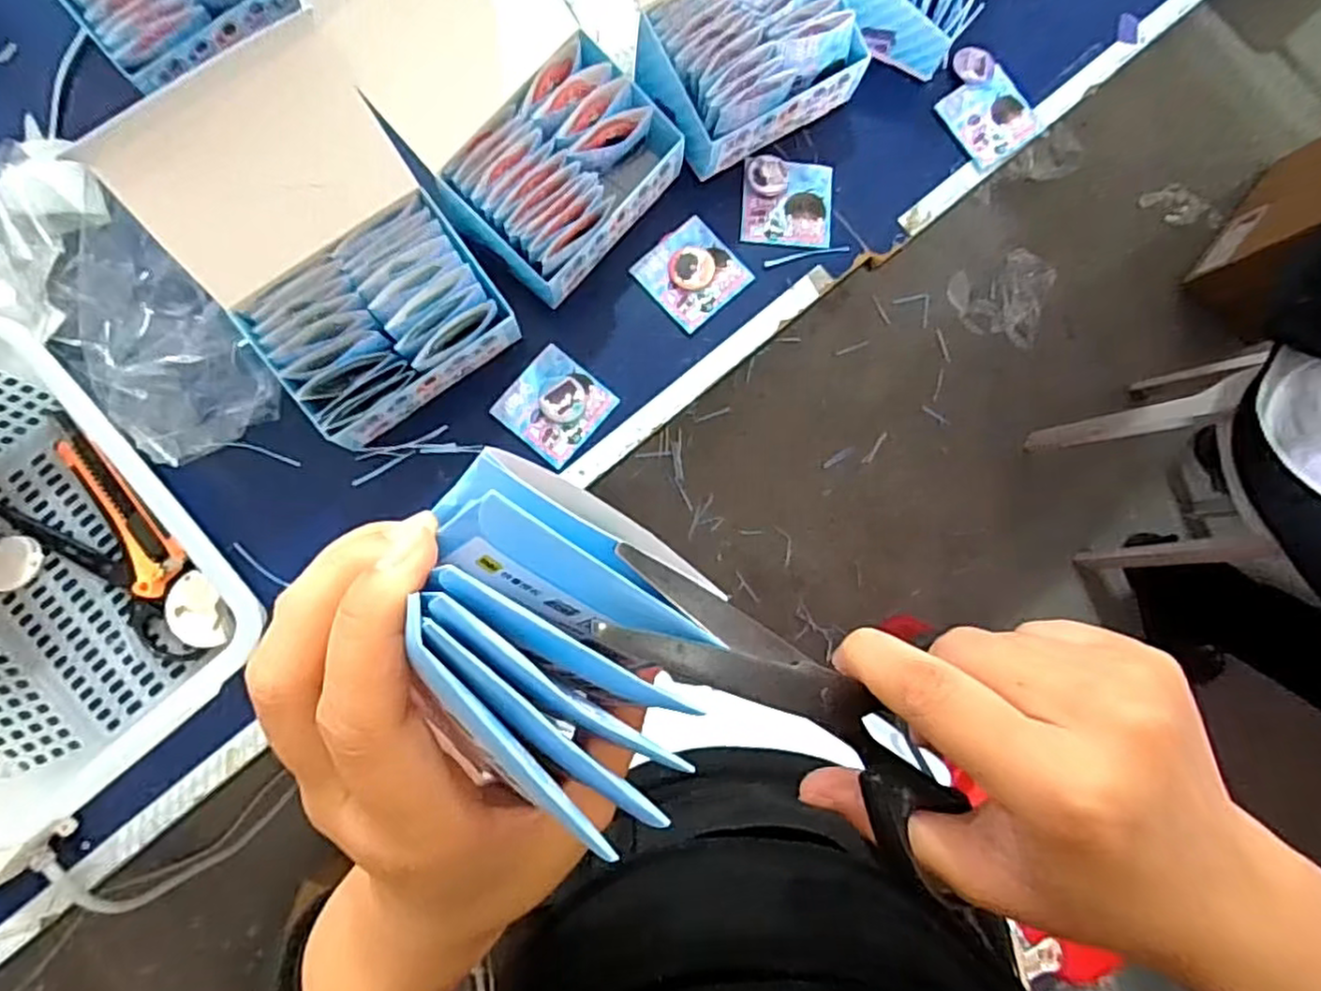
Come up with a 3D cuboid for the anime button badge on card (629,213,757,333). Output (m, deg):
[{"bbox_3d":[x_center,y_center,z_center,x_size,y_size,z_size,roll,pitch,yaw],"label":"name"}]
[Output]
[{"bbox_3d":[0.025,-0.169,0.527,0.069,0.008,0.068,-42,89,-7],"label":"anime button badge on card"}]

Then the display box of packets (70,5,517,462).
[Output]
[{"bbox_3d":[-0.204,-0.148,0.437,0.145,0.140,0.174,-36,88,-7],"label":"display box of packets"}]

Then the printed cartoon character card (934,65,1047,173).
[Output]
[{"bbox_3d":[0.272,-0.311,0.568,0.071,0.008,0.067,-31,88,-6],"label":"printed cartoon character card"}]

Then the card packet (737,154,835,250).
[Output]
[{"bbox_3d":[0.099,-0.227,0.536,0.070,0.014,0.065,3,84,-4],"label":"card packet"}]

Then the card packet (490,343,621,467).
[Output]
[{"bbox_3d":[-0.077,-0.066,0.506,0.065,0.012,0.070,40,83,0],"label":"card packet"}]

